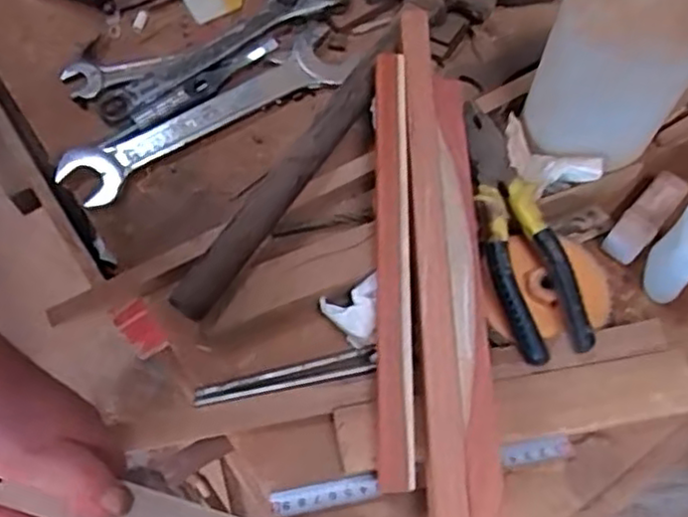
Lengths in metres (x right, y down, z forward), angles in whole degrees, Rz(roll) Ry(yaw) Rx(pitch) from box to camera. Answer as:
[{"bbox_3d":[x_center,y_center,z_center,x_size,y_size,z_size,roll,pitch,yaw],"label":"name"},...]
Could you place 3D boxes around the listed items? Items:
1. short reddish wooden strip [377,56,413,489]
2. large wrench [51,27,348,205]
[{"bbox_3d":[0.033,-0.002,0.458,0.020,0.020,0.296,0,75,1],"label":"short reddish wooden strip"},{"bbox_3d":[-0.112,-0.117,0.558,0.239,0.015,0.056,-30,68,-12],"label":"large wrench"}]

